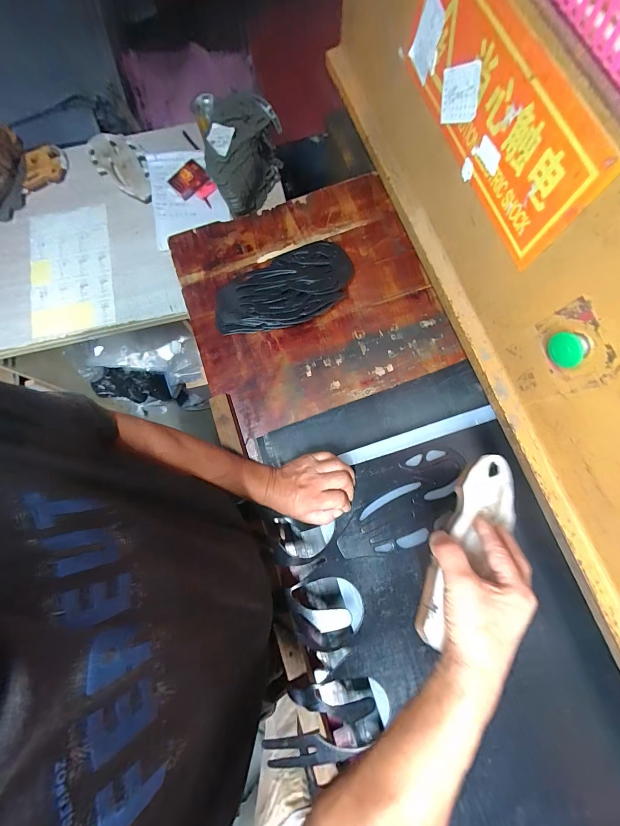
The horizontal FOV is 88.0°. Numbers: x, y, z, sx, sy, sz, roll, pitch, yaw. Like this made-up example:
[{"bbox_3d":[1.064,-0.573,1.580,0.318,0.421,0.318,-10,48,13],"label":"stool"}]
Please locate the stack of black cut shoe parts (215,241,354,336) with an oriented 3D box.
[{"bbox_3d":[-0.053,-0.225,0.590,0.255,0.044,0.129,-19,78,-3],"label":"stack of black cut shoe parts"}]

